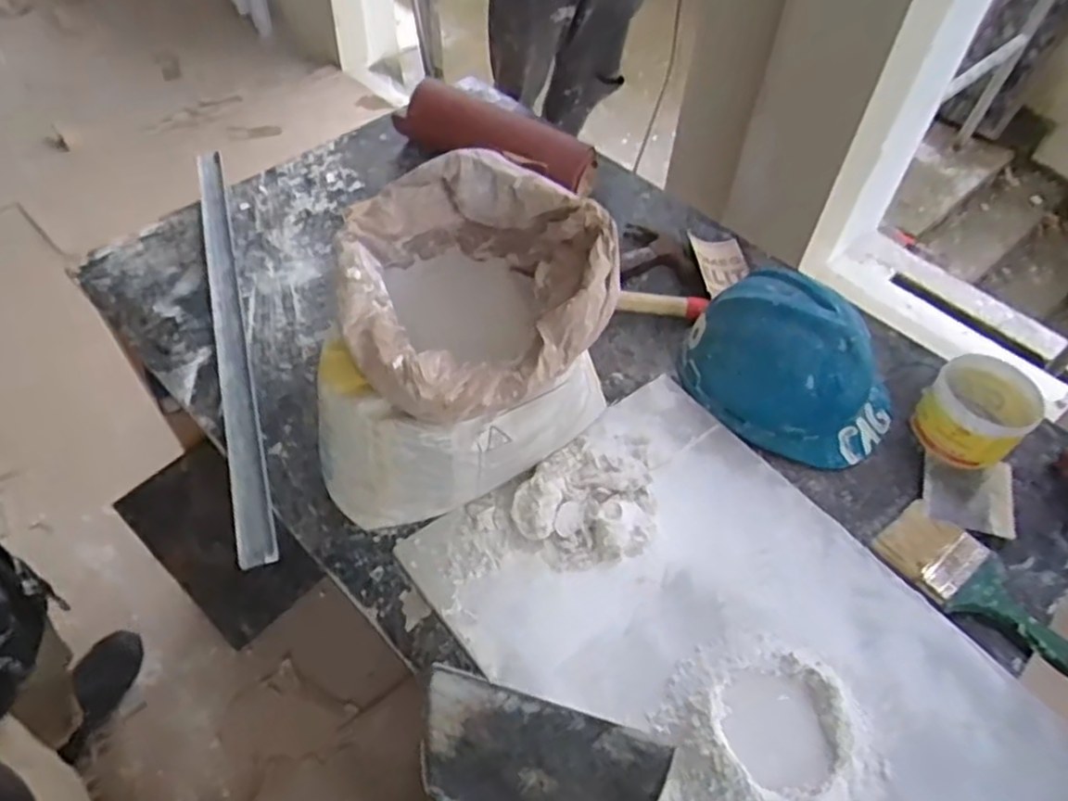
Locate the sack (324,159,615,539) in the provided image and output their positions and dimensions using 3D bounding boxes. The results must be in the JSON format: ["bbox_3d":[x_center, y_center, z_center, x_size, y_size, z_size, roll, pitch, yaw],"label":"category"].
[{"bbox_3d":[-0.063,-0.072,0.772,0.288,0.275,0.299,6,53,1],"label":"sack"}]

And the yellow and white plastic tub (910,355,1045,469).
[{"bbox_3d":[0.539,0.013,0.894,0.124,0.073,0.111,-37,63,-27],"label":"yellow and white plastic tub"}]

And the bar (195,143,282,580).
[{"bbox_3d":[-0.410,-0.108,0.990,0.043,0.010,0.734,-14,55,-14],"label":"bar"}]

